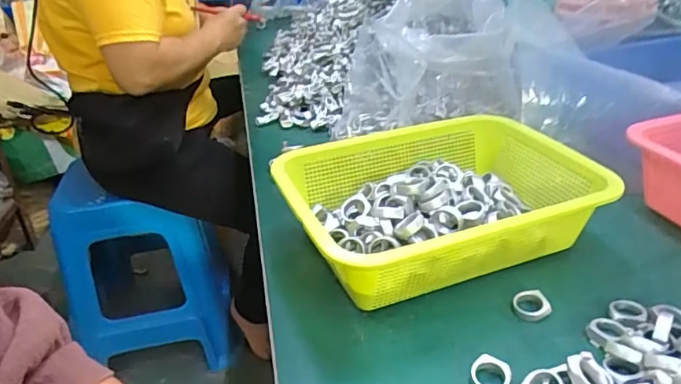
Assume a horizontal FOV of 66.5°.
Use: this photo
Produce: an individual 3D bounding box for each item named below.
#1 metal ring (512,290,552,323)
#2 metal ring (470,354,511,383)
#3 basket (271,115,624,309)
[{"bbox_3d":[0.149,0.088,0.404,0.027,0.010,0.027,-3,29,2],"label":"metal ring"},{"bbox_3d":[0.100,0.123,0.346,0.025,0.013,0.024,-3,29,2],"label":"metal ring"},{"bbox_3d":[0.085,0.014,0.473,0.260,0.079,0.194,-14,31,-17],"label":"basket"}]

